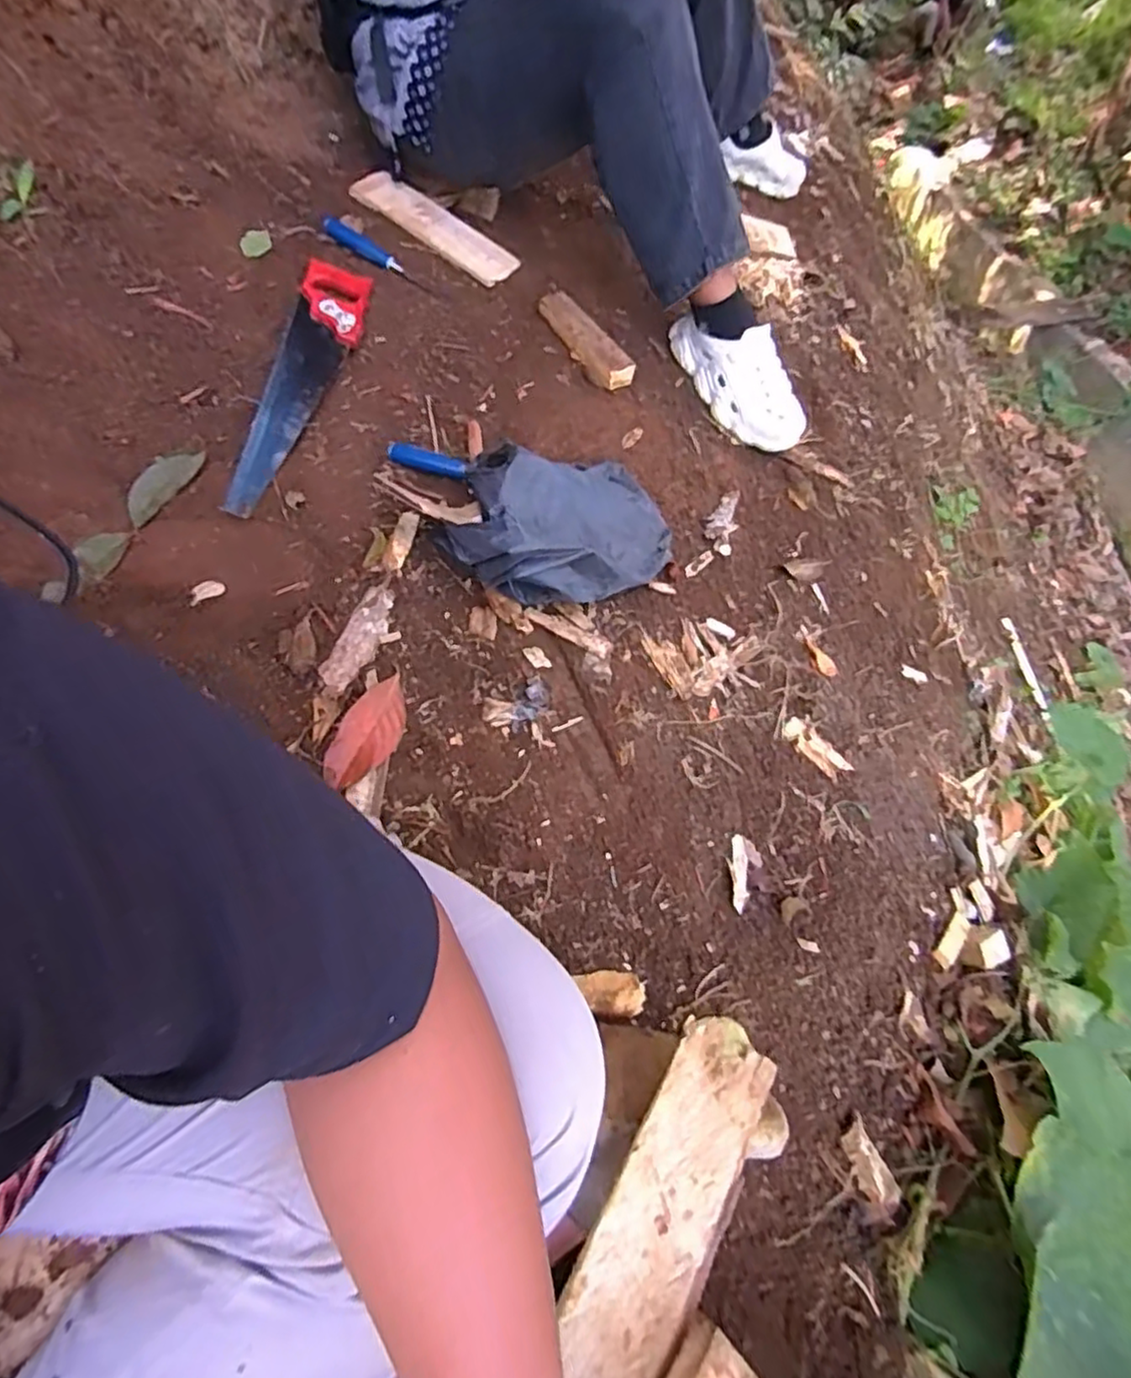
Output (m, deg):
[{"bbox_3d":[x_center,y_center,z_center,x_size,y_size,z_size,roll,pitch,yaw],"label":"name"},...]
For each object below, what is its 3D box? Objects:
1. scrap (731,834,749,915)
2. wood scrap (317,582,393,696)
[{"bbox_3d":[0.182,0.192,0.703,0.019,0.014,0.082,7,61,1],"label":"scrap"},{"bbox_3d":[-0.219,-0.058,0.720,0.042,0.007,0.140,14,61,5],"label":"wood scrap"}]

